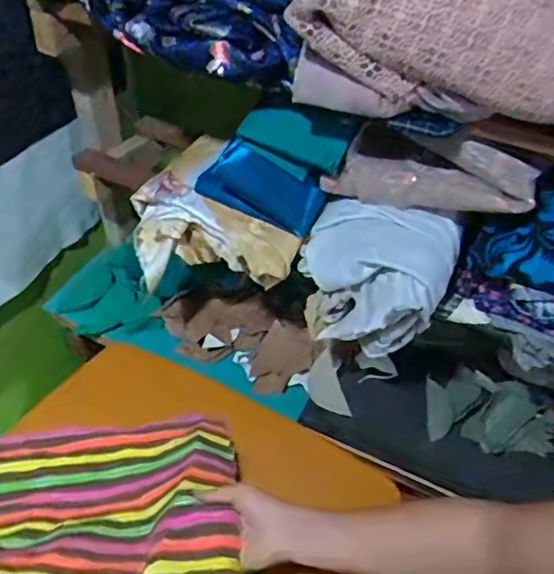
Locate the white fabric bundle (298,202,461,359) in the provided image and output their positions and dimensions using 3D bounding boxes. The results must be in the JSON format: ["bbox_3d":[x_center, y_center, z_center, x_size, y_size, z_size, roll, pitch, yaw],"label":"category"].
[{"bbox_3d":[0.116,-0.001,0.716,0.186,0.173,0.119,16,45,12],"label":"white fabric bundle"}]

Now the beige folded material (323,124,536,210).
[{"bbox_3d":[0.174,-0.129,0.655,0.239,0.090,0.049,17,45,13],"label":"beige folded material"}]

